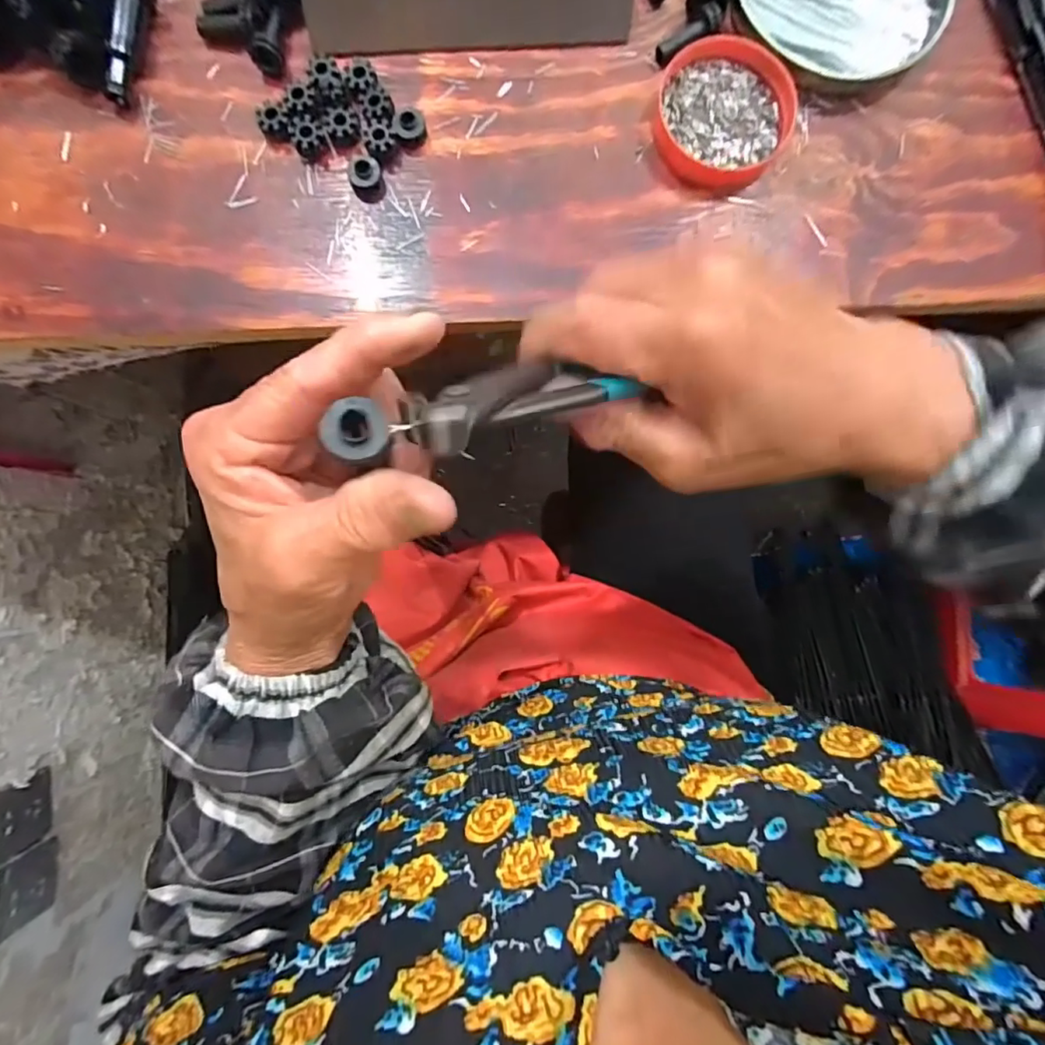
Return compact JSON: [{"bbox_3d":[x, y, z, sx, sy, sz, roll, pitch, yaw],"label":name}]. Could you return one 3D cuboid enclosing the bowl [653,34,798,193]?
[{"bbox_3d":[0.119,-0.238,0.310,0.078,0.017,0.075,0,88,-2],"label":"bowl"}]

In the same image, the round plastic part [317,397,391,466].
[{"bbox_3d":[-0.046,-0.026,0.148,0.016,0.008,0.016,-10,89,-2],"label":"round plastic part"}]

